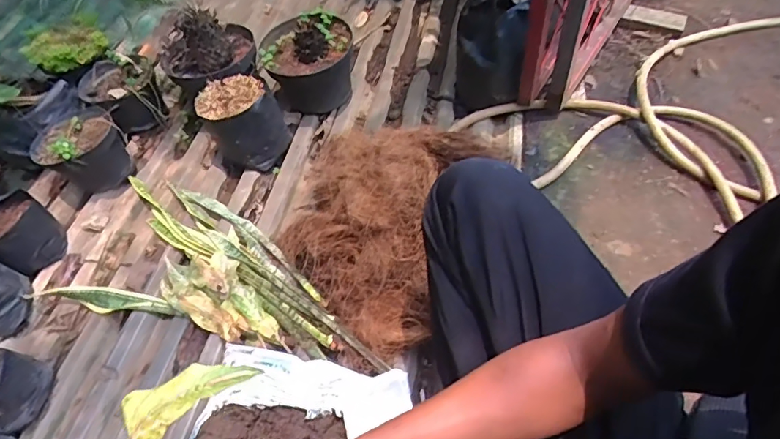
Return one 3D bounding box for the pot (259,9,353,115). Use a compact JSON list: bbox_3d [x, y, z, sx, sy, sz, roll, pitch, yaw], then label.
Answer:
[{"bbox_3d":[-0.194,-0.378,1.181,0.213,0.187,0.171,-11,53,-7],"label":"pot"}]

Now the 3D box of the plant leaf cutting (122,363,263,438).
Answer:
[{"bbox_3d":[-0.164,0.162,0.386,0.082,0.084,0.098,10,55,12],"label":"plant leaf cutting"}]

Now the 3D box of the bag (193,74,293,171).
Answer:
[{"bbox_3d":[-0.312,-0.203,1.061,0.166,0.162,0.134,-19,54,-13],"label":"bag"}]

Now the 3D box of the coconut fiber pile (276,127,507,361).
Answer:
[{"bbox_3d":[-0.035,-0.015,0.848,0.350,0.192,0.413,17,54,14],"label":"coconut fiber pile"}]

